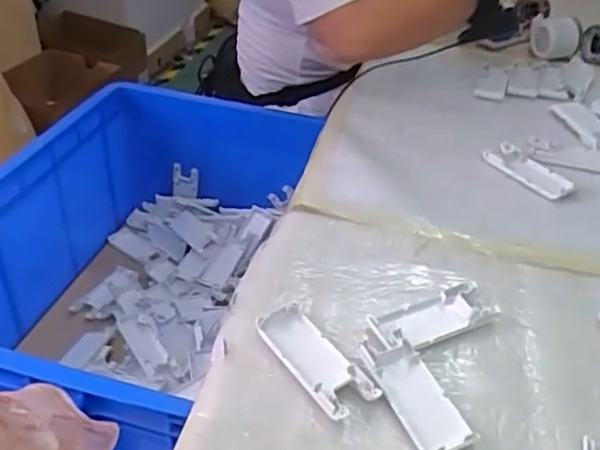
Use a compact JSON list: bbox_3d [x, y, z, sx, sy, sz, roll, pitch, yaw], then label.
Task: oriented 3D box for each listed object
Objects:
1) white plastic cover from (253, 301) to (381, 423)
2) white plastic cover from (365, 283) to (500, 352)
[{"bbox_3d":[0.010,0.100,0.472,0.040,0.014,0.102,-23,44,-29],"label":"white plastic cover"},{"bbox_3d":[0.104,0.074,0.508,0.114,0.015,0.040,-14,40,-20],"label":"white plastic cover"}]

